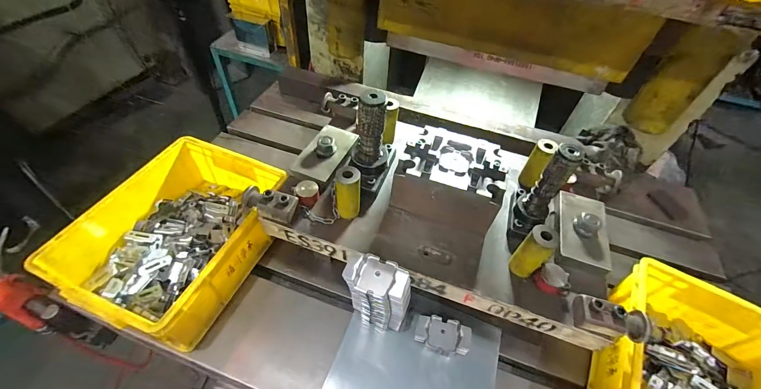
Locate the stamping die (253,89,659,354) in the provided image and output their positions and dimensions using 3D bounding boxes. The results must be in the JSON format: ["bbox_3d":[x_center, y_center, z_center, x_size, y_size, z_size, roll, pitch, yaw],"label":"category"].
[{"bbox_3d":[0.121,-0.032,0.576,0.602,0.202,0.336,17,50,9],"label":"stamping die"}]

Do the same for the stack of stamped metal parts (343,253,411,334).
[{"bbox_3d":[-0.006,0.169,0.521,0.103,0.182,0.057,20,51,11],"label":"stack of stamped metal parts"}]

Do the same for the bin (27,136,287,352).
[{"bbox_3d":[-0.363,0.073,0.609,0.255,0.122,0.331,20,51,12],"label":"bin"}]

